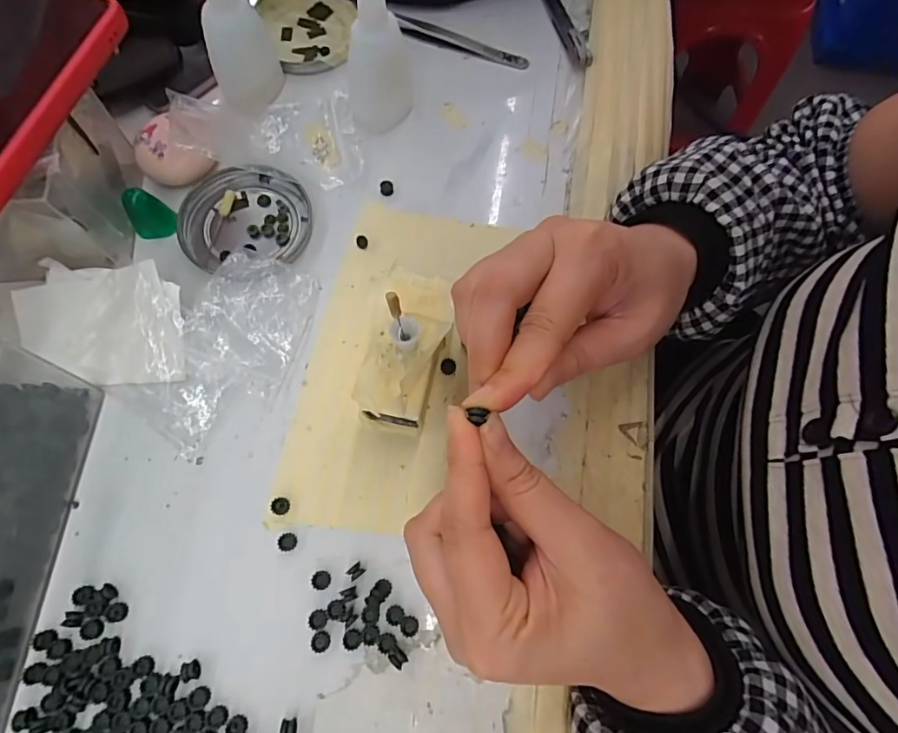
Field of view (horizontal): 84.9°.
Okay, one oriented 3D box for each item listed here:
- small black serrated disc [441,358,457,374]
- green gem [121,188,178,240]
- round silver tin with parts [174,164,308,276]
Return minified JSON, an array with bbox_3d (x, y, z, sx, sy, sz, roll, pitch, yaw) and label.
[{"bbox_3d":[0.000,0.000,0.281,0.008,0.005,0.008,1,71,-2],"label":"small black serrated disc"},{"bbox_3d":[-0.180,-0.091,0.293,0.024,0.026,0.017,-42,77,-15],"label":"green gem"},{"bbox_3d":[-0.128,-0.093,0.305,0.078,0.014,0.067,-7,71,-5],"label":"round silver tin with parts"}]

